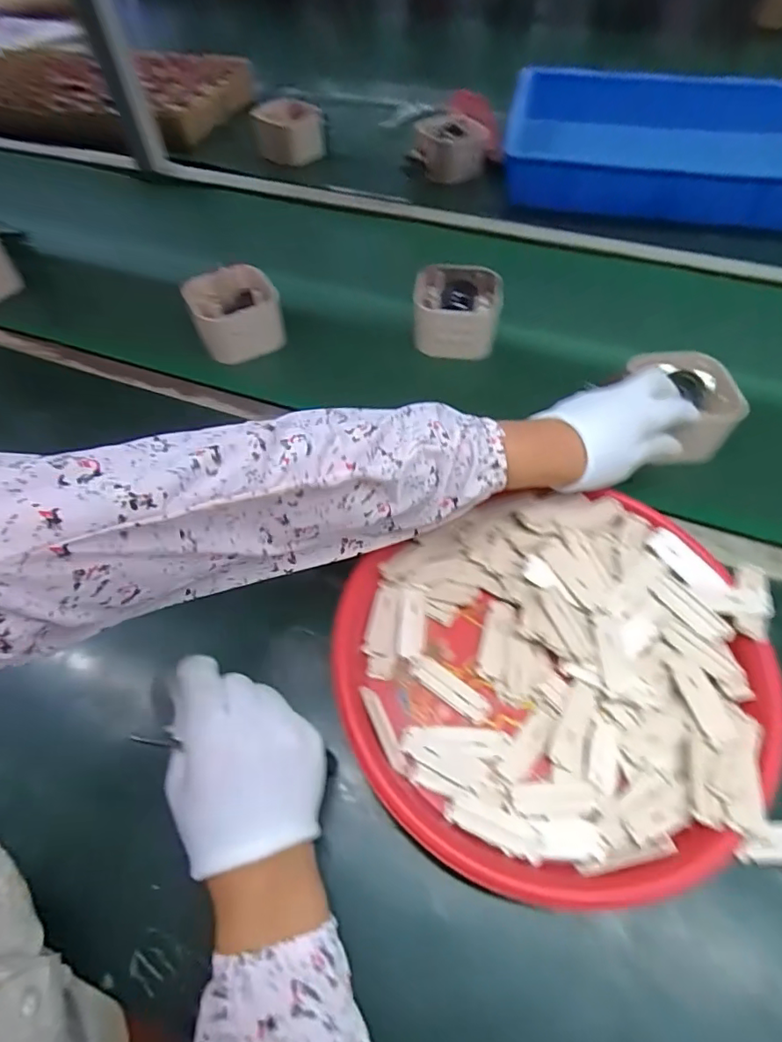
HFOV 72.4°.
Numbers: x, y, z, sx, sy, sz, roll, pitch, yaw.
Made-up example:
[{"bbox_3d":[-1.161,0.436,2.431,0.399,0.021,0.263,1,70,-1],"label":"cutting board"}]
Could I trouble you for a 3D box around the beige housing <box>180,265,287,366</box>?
[{"bbox_3d":[-0.176,-0.230,0.607,0.091,0.072,0.078,-23,58,-14],"label":"beige housing"}]

